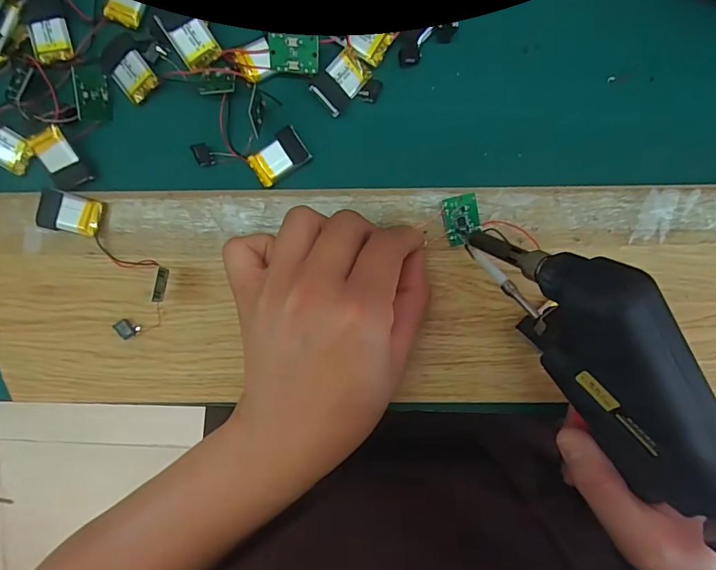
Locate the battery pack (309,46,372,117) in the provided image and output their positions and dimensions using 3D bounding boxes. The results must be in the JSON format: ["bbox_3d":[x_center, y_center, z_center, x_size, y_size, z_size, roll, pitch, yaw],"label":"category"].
[{"bbox_3d":[-0.009,-0.110,0.247,0.019,0.010,0.031,44,93,-1],"label":"battery pack"}]

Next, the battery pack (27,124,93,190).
[{"bbox_3d":[-0.163,-0.069,0.250,0.019,0.007,0.030,-30,94,4],"label":"battery pack"}]

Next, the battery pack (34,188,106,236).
[{"bbox_3d":[-0.156,-0.039,0.249,0.030,0.010,0.020,10,96,1],"label":"battery pack"}]

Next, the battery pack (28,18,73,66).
[{"bbox_3d":[-0.167,-0.133,0.250,0.019,0.007,0.023,-14,95,3],"label":"battery pack"}]

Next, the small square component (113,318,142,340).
[{"bbox_3d":[-0.128,0.024,0.254,0.008,0.009,0.011,-32,92,3],"label":"small square component"}]

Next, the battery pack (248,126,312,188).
[{"bbox_3d":[-0.044,-0.070,0.251,0.032,0.004,0.020,-33,93,5],"label":"battery pack"}]

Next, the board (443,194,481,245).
[{"bbox_3d":[0.056,-0.035,0.247,0.019,0.004,0.026,-14,104,6],"label":"board"}]

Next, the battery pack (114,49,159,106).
[{"bbox_3d":[-0.121,-0.113,0.248,0.019,0.004,0.021,-37,93,5],"label":"battery pack"}]

